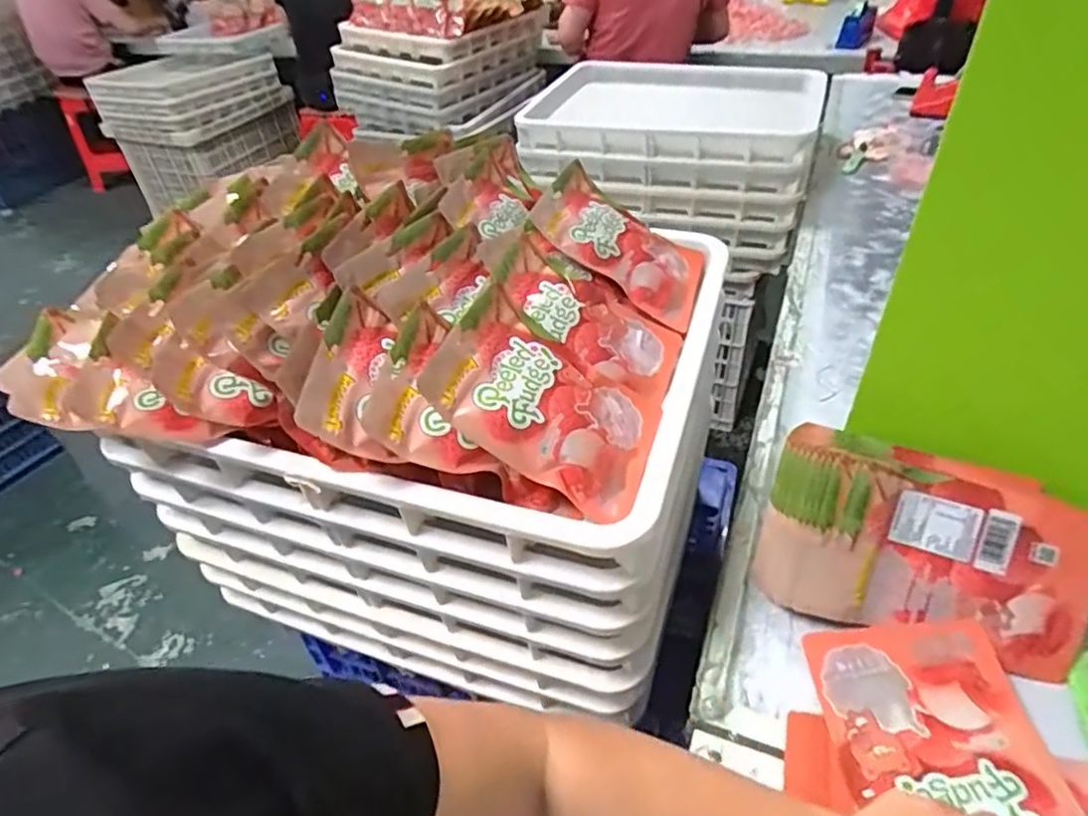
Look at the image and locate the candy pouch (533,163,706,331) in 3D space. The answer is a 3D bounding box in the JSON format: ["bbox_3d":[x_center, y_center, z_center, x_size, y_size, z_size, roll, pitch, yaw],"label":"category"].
[{"bbox_3d":[0.097,-0.194,0.740,0.219,0.023,0.151,34,50,-9],"label":"candy pouch"}]

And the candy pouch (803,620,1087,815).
[{"bbox_3d":[0.319,0.278,0.490,0.154,0.025,0.221,-5,43,2],"label":"candy pouch"}]

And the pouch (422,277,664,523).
[{"bbox_3d":[0.011,-0.005,0.565,0.219,0.025,0.152,36,50,-10],"label":"pouch"}]

